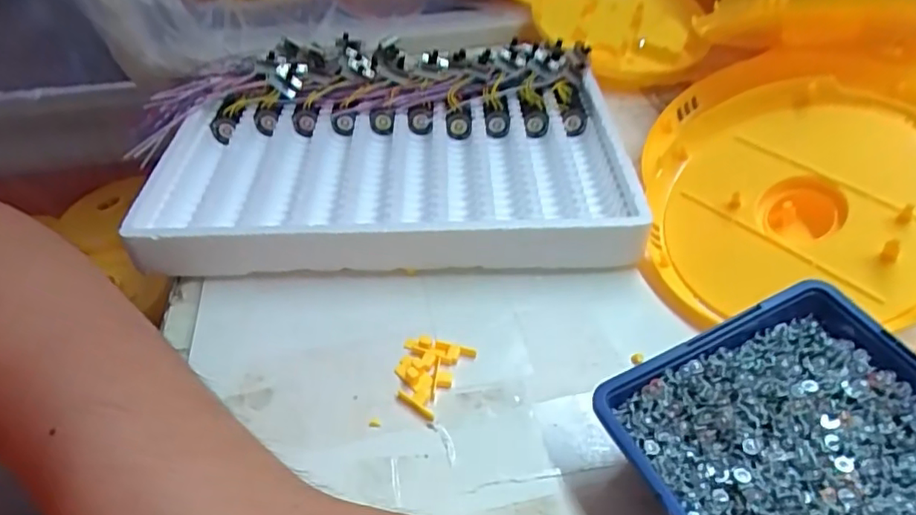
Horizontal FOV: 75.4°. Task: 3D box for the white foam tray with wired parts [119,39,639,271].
[{"bbox_3d":[-0.064,-0.089,0.469,0.370,0.055,0.251,-1,43,1],"label":"white foam tray with wired parts"}]

